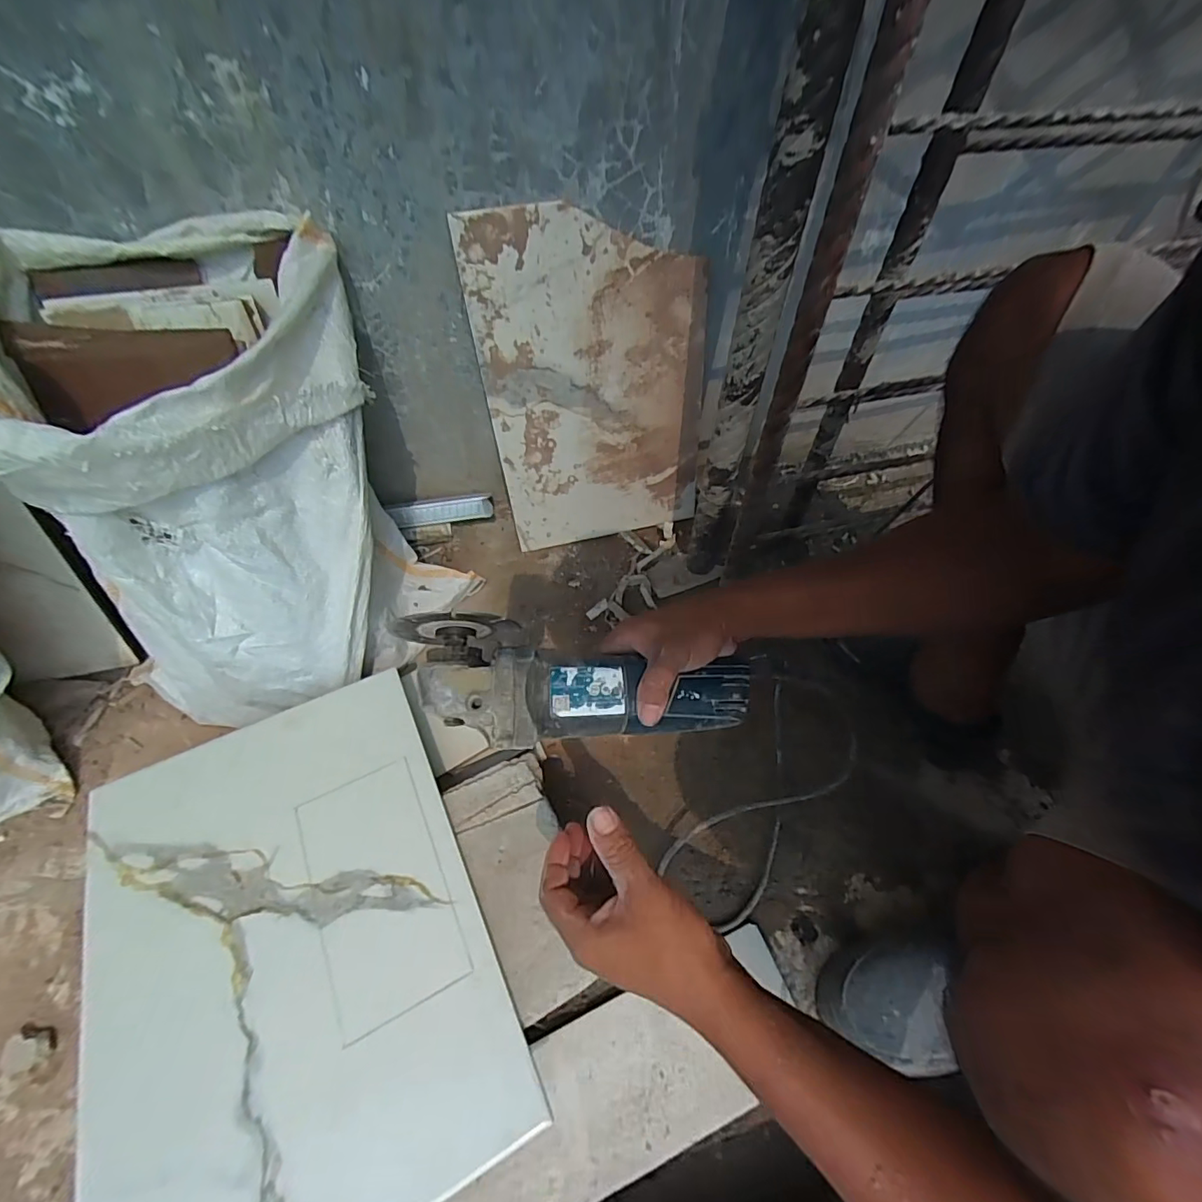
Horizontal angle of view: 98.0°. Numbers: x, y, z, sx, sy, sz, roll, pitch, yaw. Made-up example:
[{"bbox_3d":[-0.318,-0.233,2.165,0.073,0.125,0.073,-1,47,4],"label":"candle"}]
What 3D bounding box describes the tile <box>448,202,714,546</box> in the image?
[{"bbox_3d":[-0.002,-0.243,0.636,0.260,0.383,0.014,-12,44,-7],"label":"tile"}]

